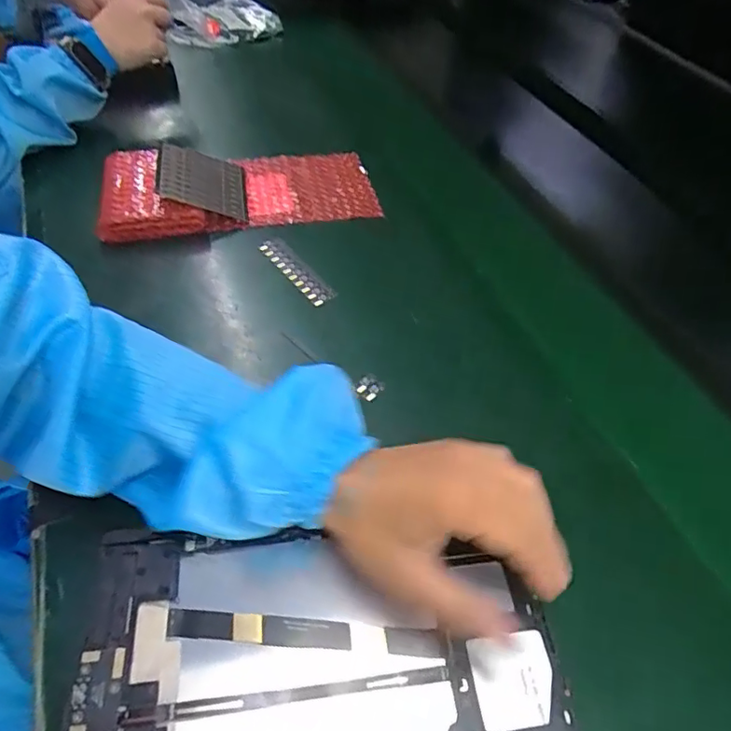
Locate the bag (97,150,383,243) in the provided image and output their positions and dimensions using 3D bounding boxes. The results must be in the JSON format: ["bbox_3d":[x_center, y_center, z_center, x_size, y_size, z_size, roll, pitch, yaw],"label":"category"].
[{"bbox_3d":[-0.129,-0.188,0.573,0.272,0.034,0.122,-8,51,-13],"label":"bag"}]

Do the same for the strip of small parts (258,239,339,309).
[{"bbox_3d":[-0.062,-0.088,0.511,0.027,0.007,0.098,-28,58,-27],"label":"strip of small parts"}]

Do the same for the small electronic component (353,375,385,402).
[{"bbox_3d":[0.004,0.017,0.424,0.017,0.010,0.019,-33,60,-30],"label":"small electronic component"}]

